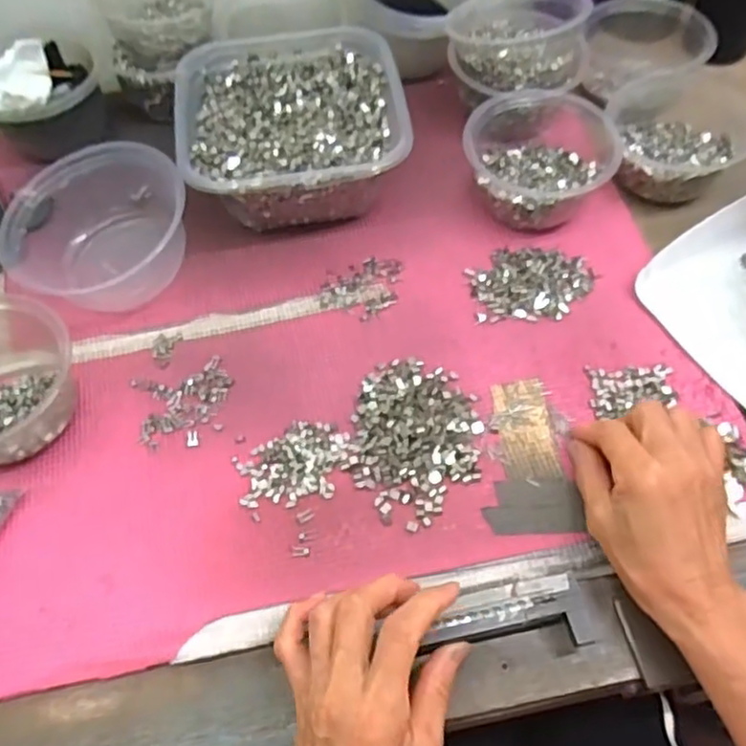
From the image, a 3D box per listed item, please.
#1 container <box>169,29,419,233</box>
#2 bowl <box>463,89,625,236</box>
[{"bbox_3d":[-0.066,-0.204,0.559,0.175,0.062,0.178,-7,64,-3],"label":"container"},{"bbox_3d":[0.135,-0.175,0.546,0.114,0.059,0.125,23,63,15],"label":"bowl"}]

